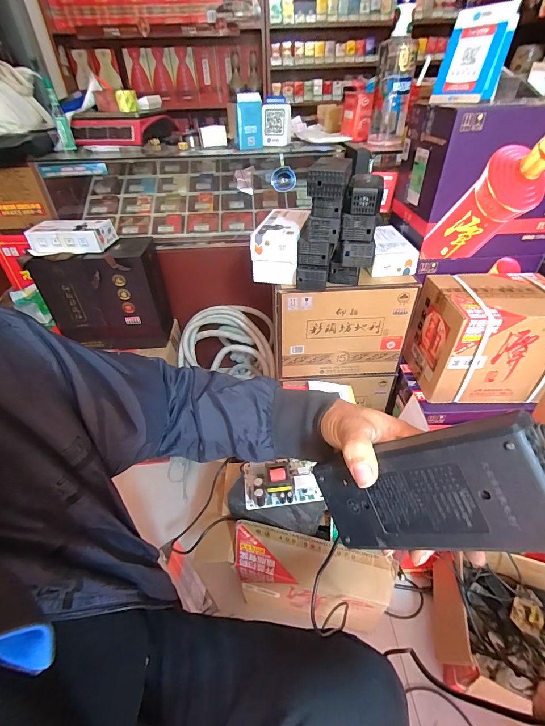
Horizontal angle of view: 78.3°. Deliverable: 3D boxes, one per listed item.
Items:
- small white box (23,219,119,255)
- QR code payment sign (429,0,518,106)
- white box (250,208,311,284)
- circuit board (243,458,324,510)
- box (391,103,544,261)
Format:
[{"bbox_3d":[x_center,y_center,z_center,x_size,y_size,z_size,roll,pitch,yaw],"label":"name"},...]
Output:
[{"bbox_3d":[-0.643,-0.410,1.068,0.230,0.078,0.135,0,41,3],"label":"small white box"},{"bbox_3d":[0.463,-0.712,0.780,0.138,0.162,0.102,19,45,23],"label":"QR code payment sign"},{"bbox_3d":[0.025,-0.332,0.946,0.120,0.127,0.222,7,41,11],"label":"white box"},{"bbox_3d":[0.020,0.243,0.722,0.164,0.049,0.113,-5,41,-4],"label":"circuit board"},{"bbox_3d":[0.572,-0.501,0.922,0.370,0.322,0.256,-3,41,-1],"label":"box"}]

